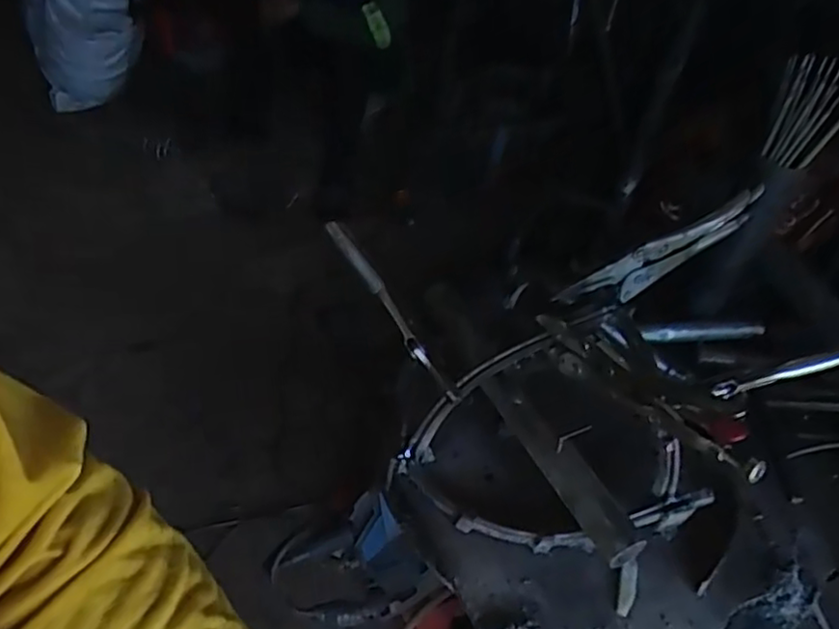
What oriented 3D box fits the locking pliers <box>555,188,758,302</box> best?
[{"bbox_3d":[0.202,-0.046,0.558,0.194,0.043,0.014,-25,54,-9],"label":"locking pliers"}]

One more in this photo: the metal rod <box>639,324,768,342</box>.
[{"bbox_3d":[0.298,0.018,0.697,0.144,0.018,0.017,-4,48,-11],"label":"metal rod"}]

